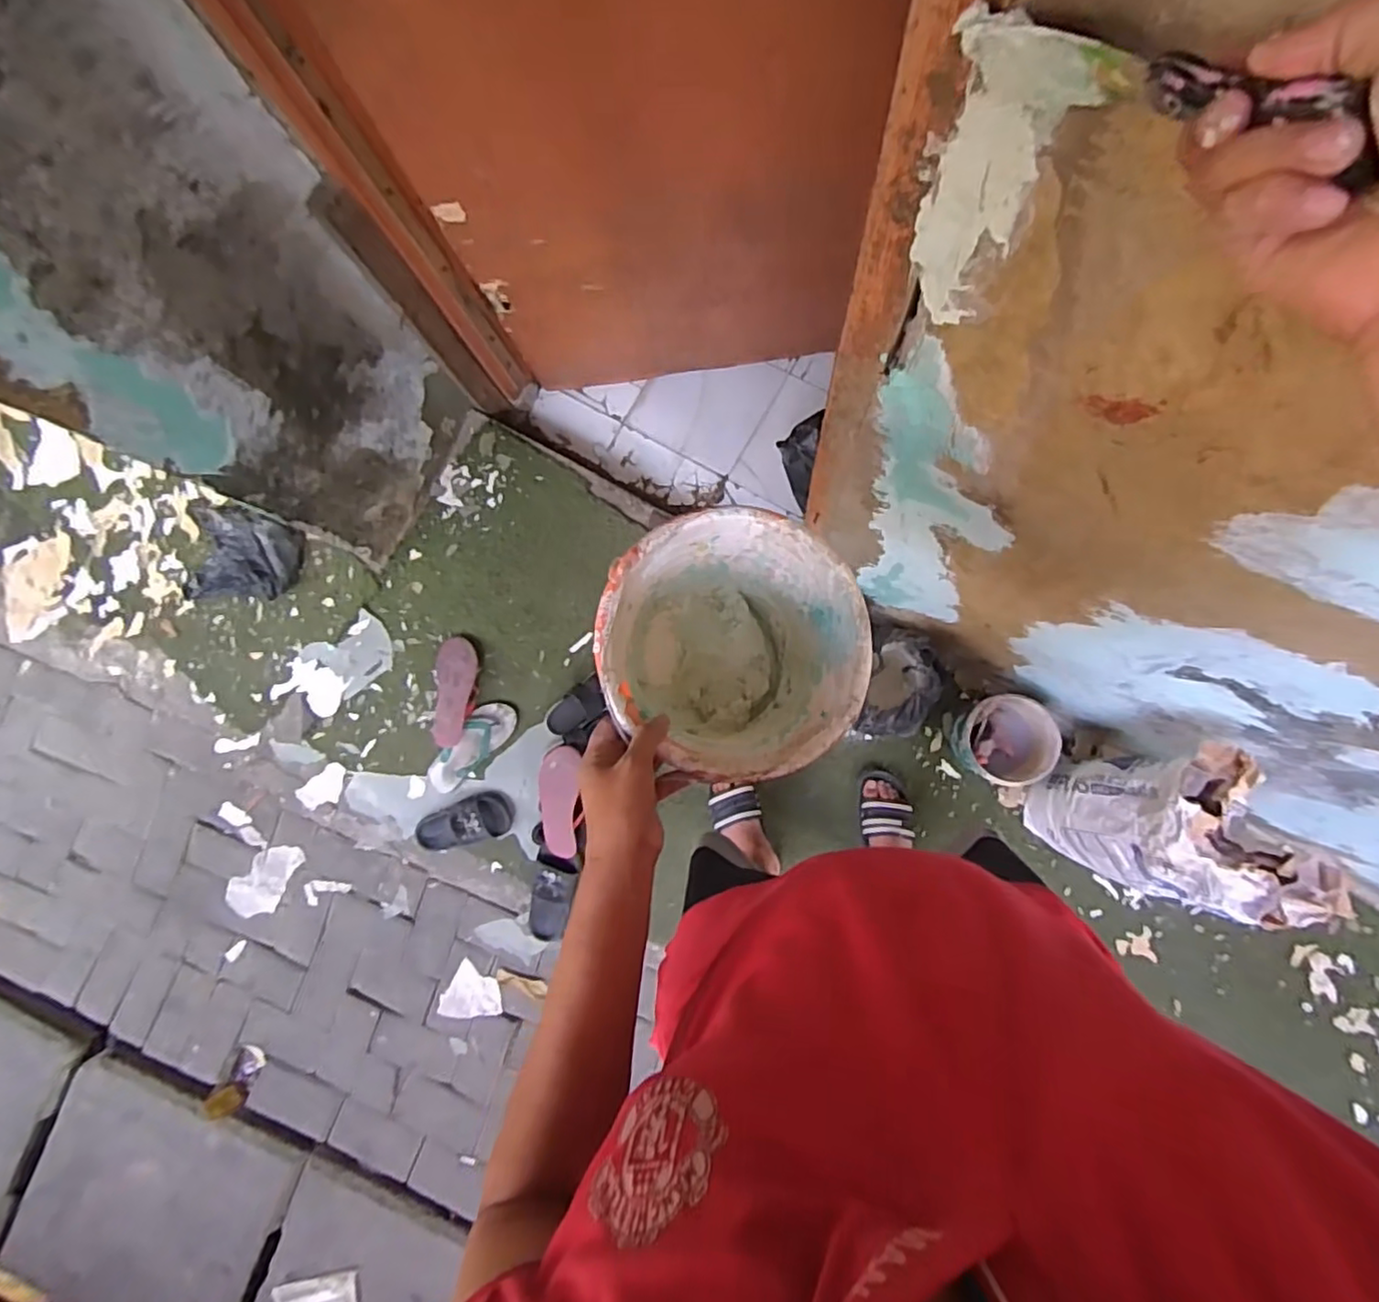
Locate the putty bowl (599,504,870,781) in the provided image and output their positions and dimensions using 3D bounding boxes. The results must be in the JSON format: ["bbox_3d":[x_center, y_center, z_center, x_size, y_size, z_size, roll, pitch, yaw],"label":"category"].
[{"bbox_3d":[0.049,-0.001,0.630,0.229,0.177,0.230,-1,83,7],"label":"putty bowl"}]

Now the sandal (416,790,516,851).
[{"bbox_3d":[-0.525,0.390,1.479,0.249,0.065,0.107,-13,82,5],"label":"sandal"}]

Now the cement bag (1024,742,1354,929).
[{"bbox_3d":[0.733,0.262,1.035,0.170,0.497,0.220,18,85,9],"label":"cement bag"}]

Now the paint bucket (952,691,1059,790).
[{"bbox_3d":[0.603,0.174,1.250,0.149,0.144,0.163,-1,83,7],"label":"paint bucket"}]

